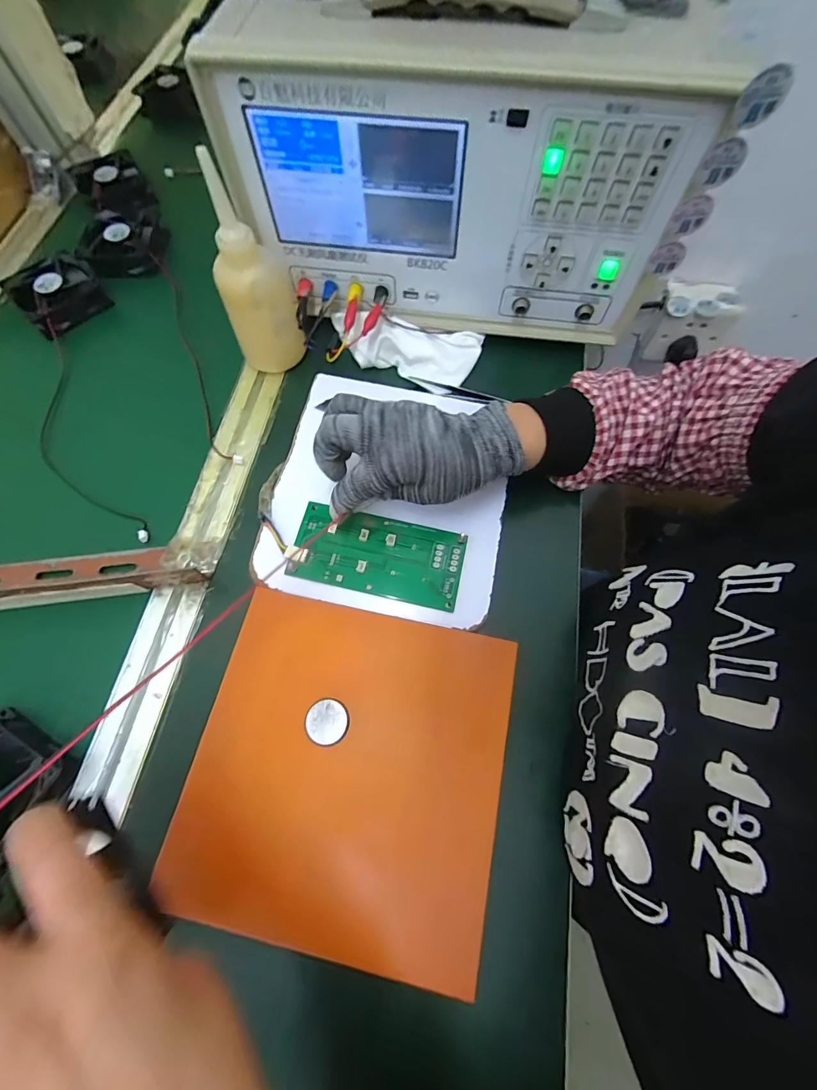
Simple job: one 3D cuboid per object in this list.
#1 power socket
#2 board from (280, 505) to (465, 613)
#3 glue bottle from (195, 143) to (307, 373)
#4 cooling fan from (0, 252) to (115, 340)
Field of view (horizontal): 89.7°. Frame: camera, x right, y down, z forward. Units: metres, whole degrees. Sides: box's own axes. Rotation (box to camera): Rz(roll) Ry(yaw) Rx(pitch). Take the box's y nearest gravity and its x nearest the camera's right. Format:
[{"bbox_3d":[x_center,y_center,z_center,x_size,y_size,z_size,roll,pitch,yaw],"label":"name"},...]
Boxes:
[{"bbox_3d":[0.366,-0.293,0.539,0.089,0.077,0.058,6,70,3],"label":"power socket"},{"bbox_3d":[-0.024,0.006,0.326,0.133,0.008,0.064,12,71,5],"label":"board"},{"bbox_3d":[-0.136,-0.229,0.355,0.062,0.144,0.066,-16,71,-5],"label":"glue bottle"},{"bbox_3d":[-0.375,-0.270,0.444,0.081,0.028,0.083,-41,74,-12],"label":"cooling fan"}]

